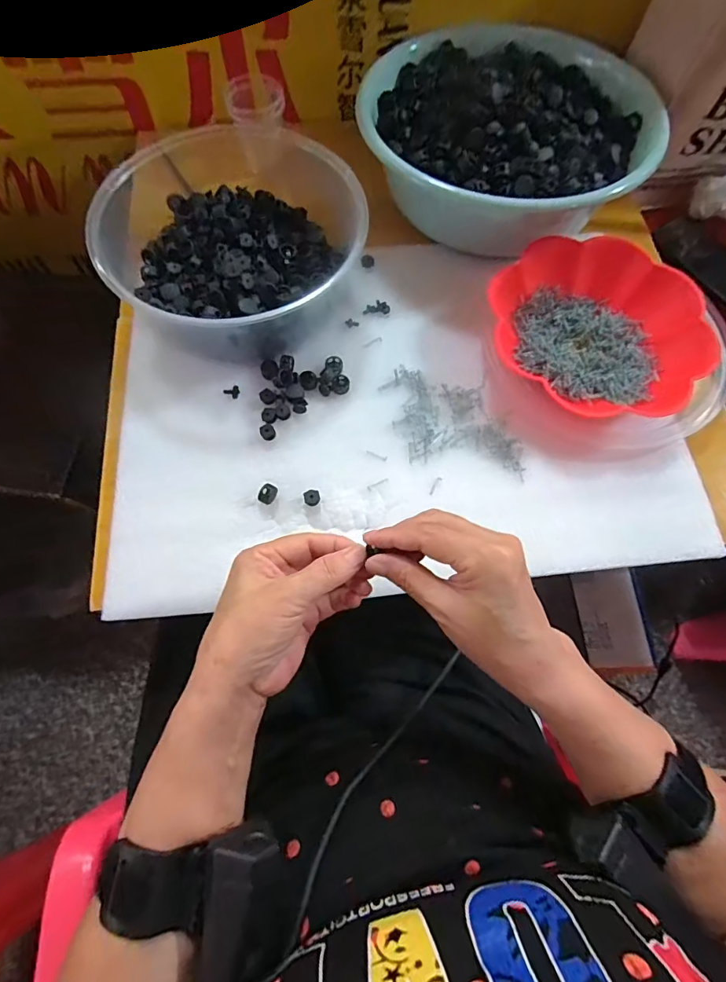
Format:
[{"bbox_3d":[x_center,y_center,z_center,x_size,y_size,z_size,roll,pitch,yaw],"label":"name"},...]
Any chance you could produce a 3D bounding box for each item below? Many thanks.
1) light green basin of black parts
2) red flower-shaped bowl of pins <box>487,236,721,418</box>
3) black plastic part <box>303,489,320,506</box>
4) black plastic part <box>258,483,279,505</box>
[{"bbox_3d":[0.154,-0.391,0.496,0.284,0.090,0.268,1,69,-2],"label":"light green basin of black parts"},{"bbox_3d":[0.225,-0.160,0.445,0.194,0.047,0.192,1,69,-2],"label":"red flower-shaped bowl of pins"},{"bbox_3d":[-0.046,0.006,0.418,0.014,0.012,0.016,-17,71,-8],"label":"black plastic part"},{"bbox_3d":[-0.086,0.003,0.414,0.013,0.017,0.018,24,71,7],"label":"black plastic part"}]

